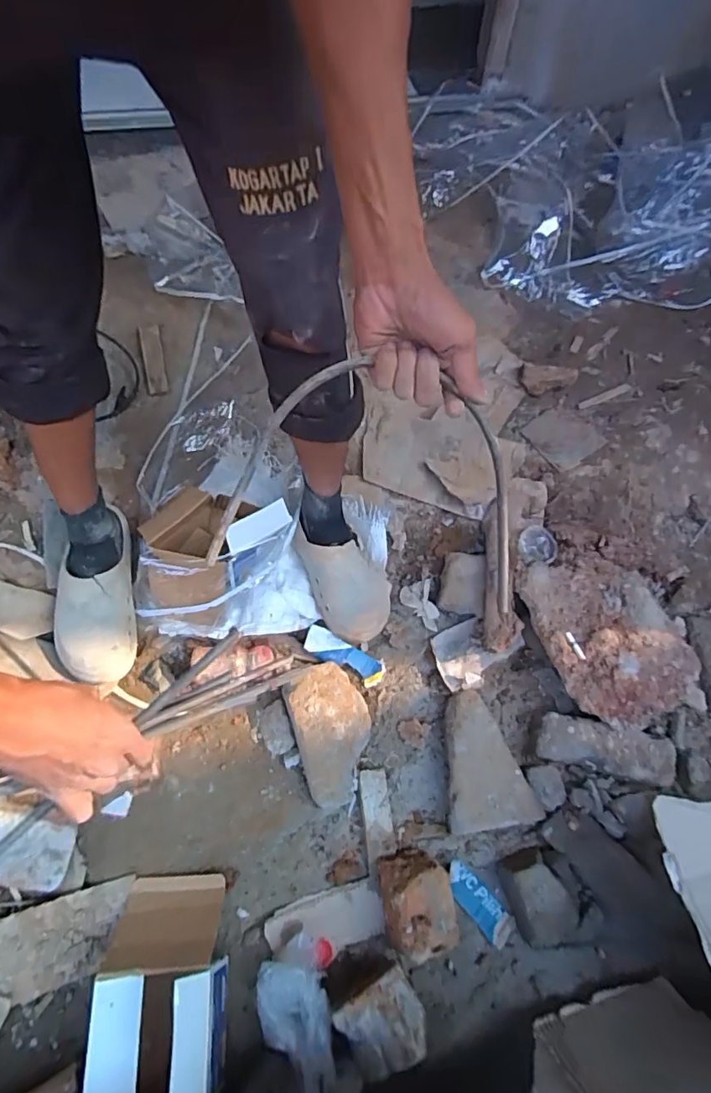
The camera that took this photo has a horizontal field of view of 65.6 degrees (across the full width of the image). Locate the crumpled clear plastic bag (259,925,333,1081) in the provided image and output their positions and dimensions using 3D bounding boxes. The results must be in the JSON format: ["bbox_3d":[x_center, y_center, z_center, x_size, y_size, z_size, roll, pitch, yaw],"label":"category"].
[{"bbox_3d":[-0.075,0.563,0.672,0.083,0.066,0.138,-13,64,-10],"label":"crumpled clear plastic bag"}]

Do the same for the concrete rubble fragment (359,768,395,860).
[{"bbox_3d":[0.031,0.388,0.805,0.042,0.013,0.115,-5,63,-5],"label":"concrete rubble fragment"}]

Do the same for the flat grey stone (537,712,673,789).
[{"bbox_3d":[0.385,0.310,0.850,0.199,0.039,0.072,14,63,5],"label":"flat grey stone"}]

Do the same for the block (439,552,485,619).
[{"bbox_3d":[0.186,0.063,0.961,0.072,0.044,0.107,10,62,2],"label":"block"}]

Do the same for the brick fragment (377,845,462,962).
[{"bbox_3d":[0.082,0.471,0.731,0.089,0.069,0.115,-8,63,-7],"label":"brick fragment"}]

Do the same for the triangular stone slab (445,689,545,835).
[{"bbox_3d":[0.194,0.314,0.828,0.135,0.044,0.196,-6,63,-6],"label":"triangular stone slab"}]

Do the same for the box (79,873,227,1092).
[{"bbox_3d":[-0.228,0.510,0.635,0.136,0.141,0.218,-4,63,-5],"label":"box"}]

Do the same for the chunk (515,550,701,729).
[{"bbox_3d":[0.432,0.141,0.921,0.253,0.063,0.294,-17,64,-11],"label":"chunk"}]

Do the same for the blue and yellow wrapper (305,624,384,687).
[{"bbox_3d":[-0.018,0.180,0.902,0.140,0.023,0.044,30,63,-9],"label":"blue and yellow wrapper"}]

